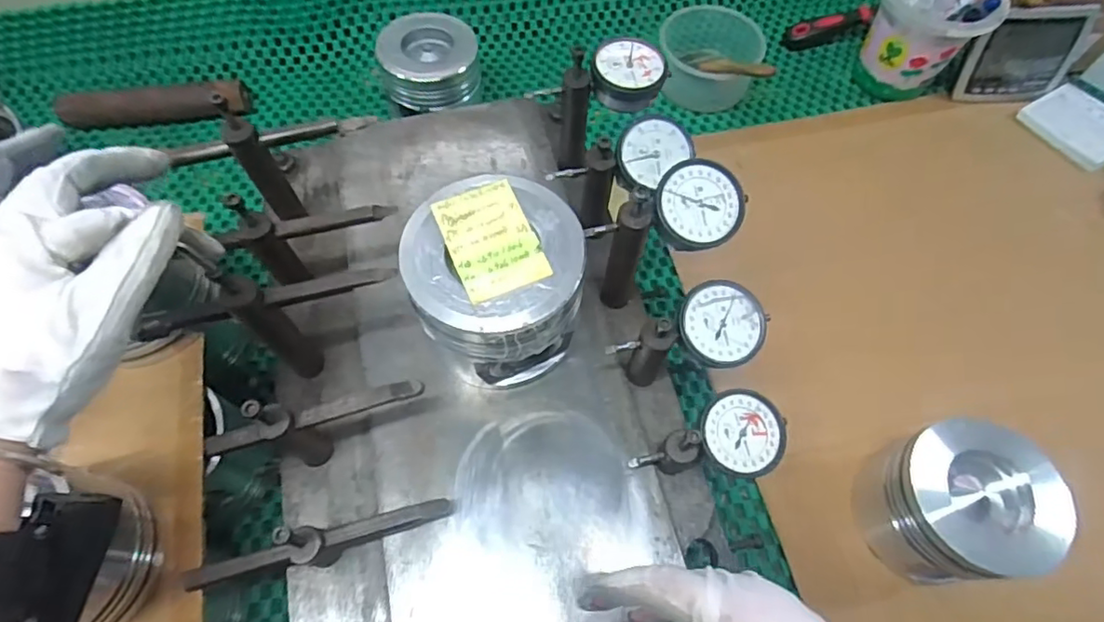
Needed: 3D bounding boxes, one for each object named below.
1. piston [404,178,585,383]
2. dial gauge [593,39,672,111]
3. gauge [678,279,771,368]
[{"bbox_3d":[-0.037,-0.012,0.394,0.102,0.105,0.109,1,61,-2],"label":"piston"},{"bbox_3d":[0.057,-0.173,0.432,0.053,0.026,0.045,18,62,7],"label":"dial gauge"},{"bbox_3d":[0.107,0.010,0.376,0.054,0.016,0.057,33,75,3],"label":"gauge"}]

